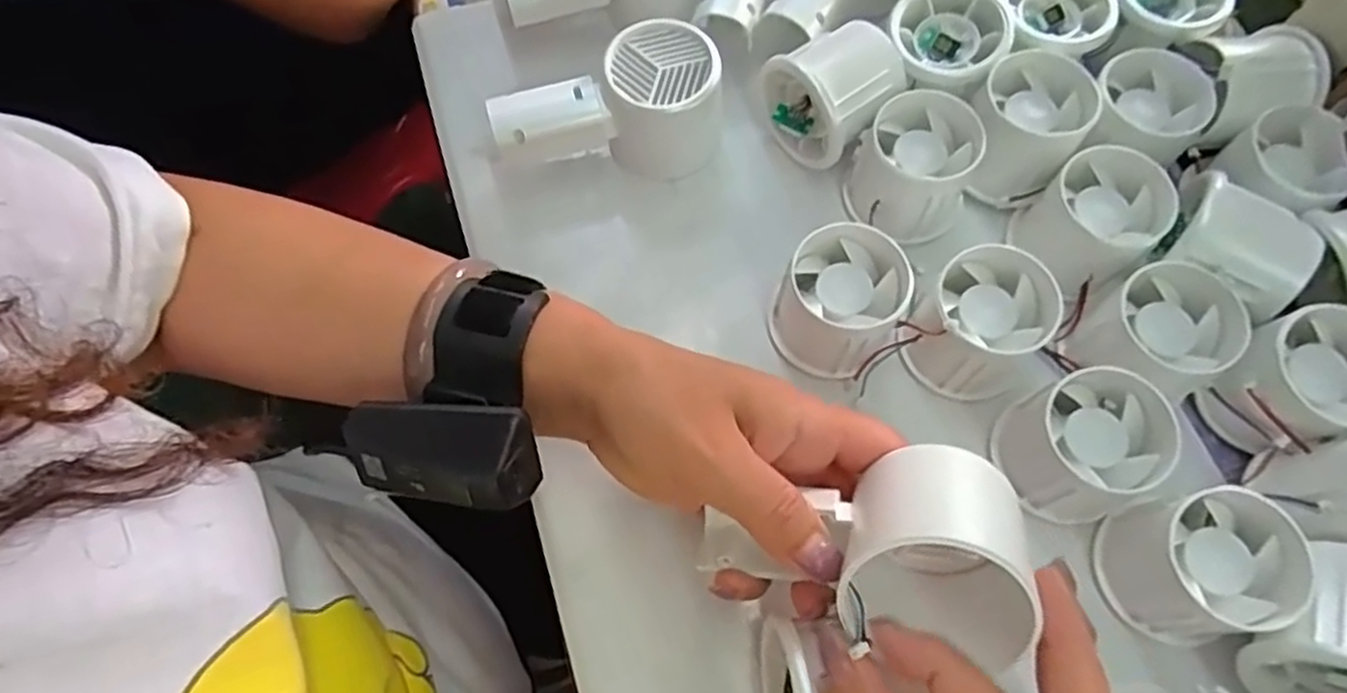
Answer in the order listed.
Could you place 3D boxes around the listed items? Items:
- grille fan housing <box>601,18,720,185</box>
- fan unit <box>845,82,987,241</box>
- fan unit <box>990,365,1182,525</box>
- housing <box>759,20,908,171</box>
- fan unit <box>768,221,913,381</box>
[{"bbox_3d":[-0.004,-0.123,0.385,0.056,0.061,0.053,0,68,1],"label":"grille fan housing"},{"bbox_3d":[0.116,-0.086,0.363,0.056,0.043,0.057,0,68,1],"label":"fan unit"},{"bbox_3d":[0.170,0.043,0.318,0.051,0.051,0.055,0,68,1],"label":"fan unit"},{"bbox_3d":[0.080,-0.125,0.377,0.056,0.042,0.054,-32,71,-11],"label":"housing"},{"bbox_3d":[0.075,-0.019,0.339,0.053,0.043,0.057,0,68,1],"label":"fan unit"}]

